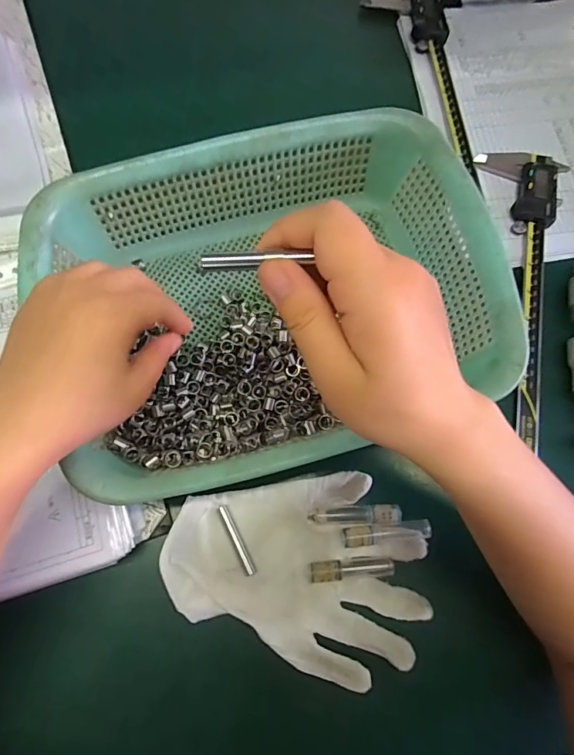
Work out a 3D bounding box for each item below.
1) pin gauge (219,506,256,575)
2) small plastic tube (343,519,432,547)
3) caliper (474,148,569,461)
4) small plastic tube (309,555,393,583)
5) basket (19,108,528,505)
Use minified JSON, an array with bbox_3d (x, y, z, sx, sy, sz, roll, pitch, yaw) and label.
[{"bbox_3d":[-0.034,0.112,0.302,0.006,0.004,0.049,-25,76,-9],"label":"pin gauge"},{"bbox_3d":[0.069,0.108,0.302,0.060,0.010,0.013,-5,74,-3],"label":"small plastic tube"},{"bbox_3d":[0.187,-0.082,0.366,0.078,0.021,0.266,15,74,2],"label":"caliper"},{"bbox_3d":[0.043,0.129,0.296,0.056,0.011,0.013,-3,74,-3],"label":"small plastic tube"},{"bbox_3d":[-0.008,-0.054,0.307,0.290,0.083,0.223,-18,74,-8],"label":"basket"}]

